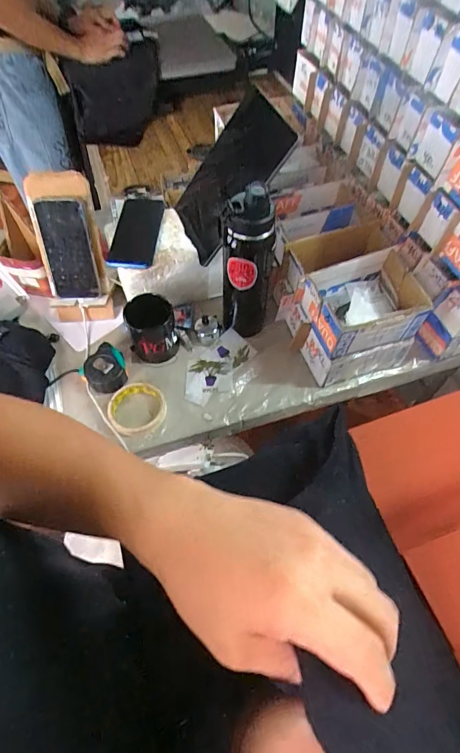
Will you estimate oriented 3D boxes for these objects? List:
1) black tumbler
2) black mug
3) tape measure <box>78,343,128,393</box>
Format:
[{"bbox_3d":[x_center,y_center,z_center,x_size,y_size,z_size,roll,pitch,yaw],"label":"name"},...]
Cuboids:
[{"bbox_3d":[0.027,-0.172,0.673,0.089,0.280,0.066,7,59,4],"label":"black tumbler"},{"bbox_3d":[-0.137,-0.085,0.719,0.086,0.102,0.072,-4,58,-3],"label":"black mug"},{"bbox_3d":[-0.215,-0.011,0.713,0.074,0.036,0.080,0,58,-1],"label":"tape measure"}]

